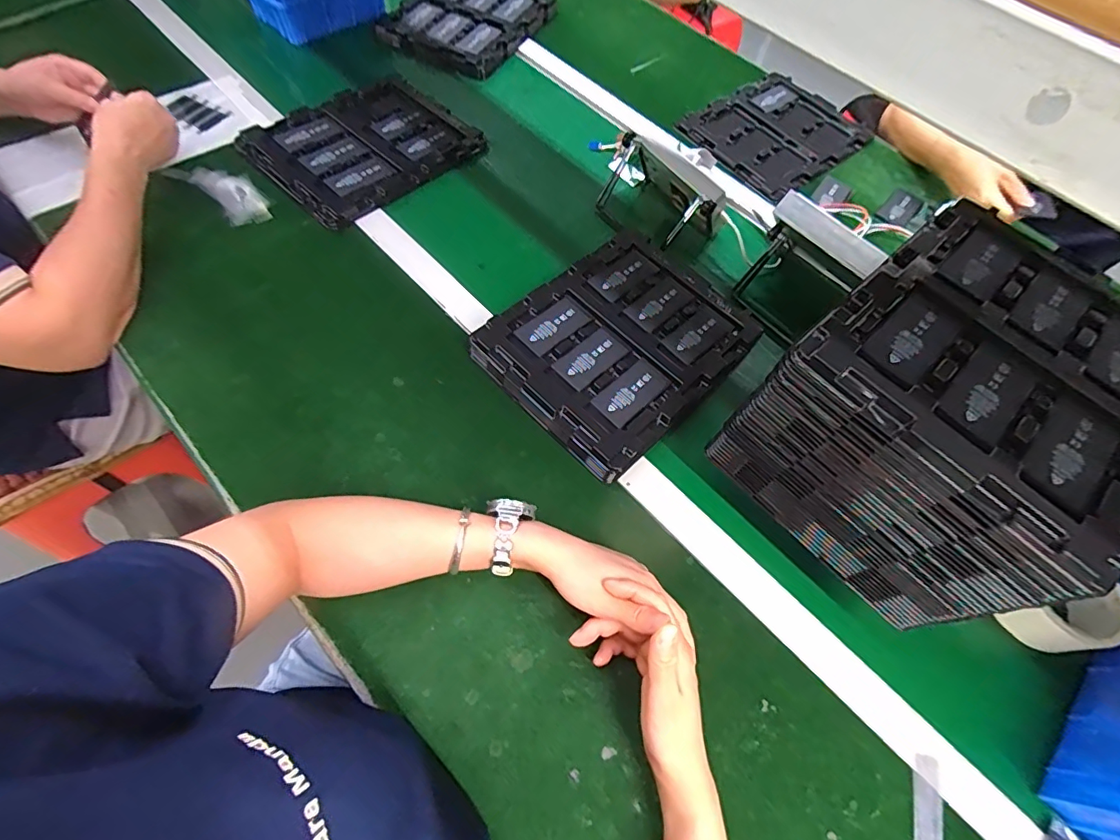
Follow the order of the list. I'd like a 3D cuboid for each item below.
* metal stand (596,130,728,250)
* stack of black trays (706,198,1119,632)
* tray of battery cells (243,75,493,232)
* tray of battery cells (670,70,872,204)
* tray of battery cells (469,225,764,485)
[{"bbox_3d":[0.138,-0.300,0.692,0.106,0.107,0.158,-34,70,-18],"label":"metal stand"},{"bbox_3d":[0.317,-0.016,0.423,0.274,0.160,0.210,-38,72,-22],"label":"stack of black trays"},{"bbox_3d":[-0.278,-0.393,0.715,0.222,0.016,0.263,40,68,16],"label":"tray of battery cells"},{"bbox_3d":[0.358,-0.476,0.841,0.278,0.019,0.212,-37,72,-22],"label":"tray of battery cells"},{"bbox_3d":[0.073,-0.093,0.581,0.218,0.036,0.279,42,68,16],"label":"tray of battery cells"}]

